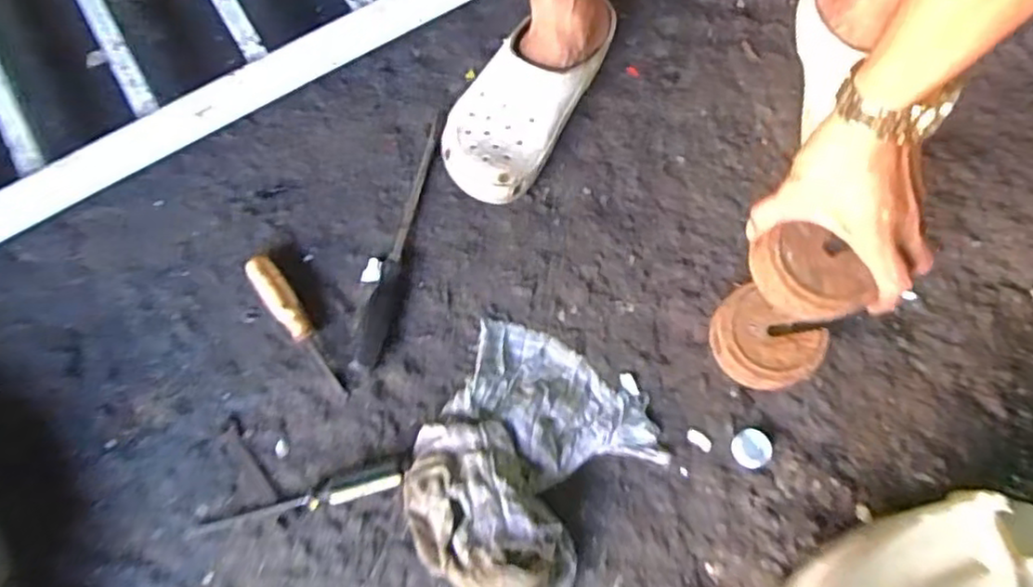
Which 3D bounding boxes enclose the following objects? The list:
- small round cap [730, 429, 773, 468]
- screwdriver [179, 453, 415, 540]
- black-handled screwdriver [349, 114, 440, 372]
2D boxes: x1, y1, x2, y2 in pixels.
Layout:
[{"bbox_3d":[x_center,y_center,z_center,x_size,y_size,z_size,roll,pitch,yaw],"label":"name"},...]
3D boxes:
[{"bbox_3d":[0.220,0.146,0.643,0.033,0.014,0.035,0,74,1],"label":"small round cap"},{"bbox_3d":[-0.198,0.192,0.629,0.207,0.021,0.025,-17,74,-4],"label":"screwdriver"},{"bbox_3d":[-0.121,-0.057,0.691,0.027,0.024,0.273,10,74,4],"label":"black-handled screwdriver"}]

